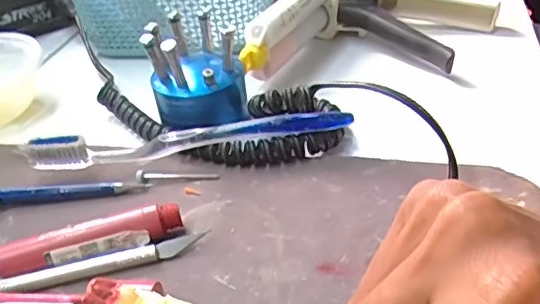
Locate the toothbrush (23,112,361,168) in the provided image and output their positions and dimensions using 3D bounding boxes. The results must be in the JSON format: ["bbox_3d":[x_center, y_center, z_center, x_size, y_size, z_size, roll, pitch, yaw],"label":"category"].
[{"bbox_3d":[-0.047,-0.005,0.333,0.184,0.027,0.011,-6,35,1],"label":"toothbrush"}]

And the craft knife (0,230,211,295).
[{"bbox_3d":[-0.098,0.058,0.267,0.135,0.011,0.012,-12,35,-9],"label":"craft knife"}]

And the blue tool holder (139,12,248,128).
[{"bbox_3d":[-0.047,-0.050,0.362,0.055,0.068,0.049,-11,35,-7],"label":"blue tool holder"}]

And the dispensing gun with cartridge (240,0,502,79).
[{"bbox_3d":[0.078,-0.095,0.422,0.158,0.056,0.169,10,38,22],"label":"dispensing gun with cartridge"}]

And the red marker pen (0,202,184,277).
[{"bbox_3d":[-0.086,0.043,0.279,0.087,0.018,0.014,-14,35,-11],"label":"red marker pen"}]

